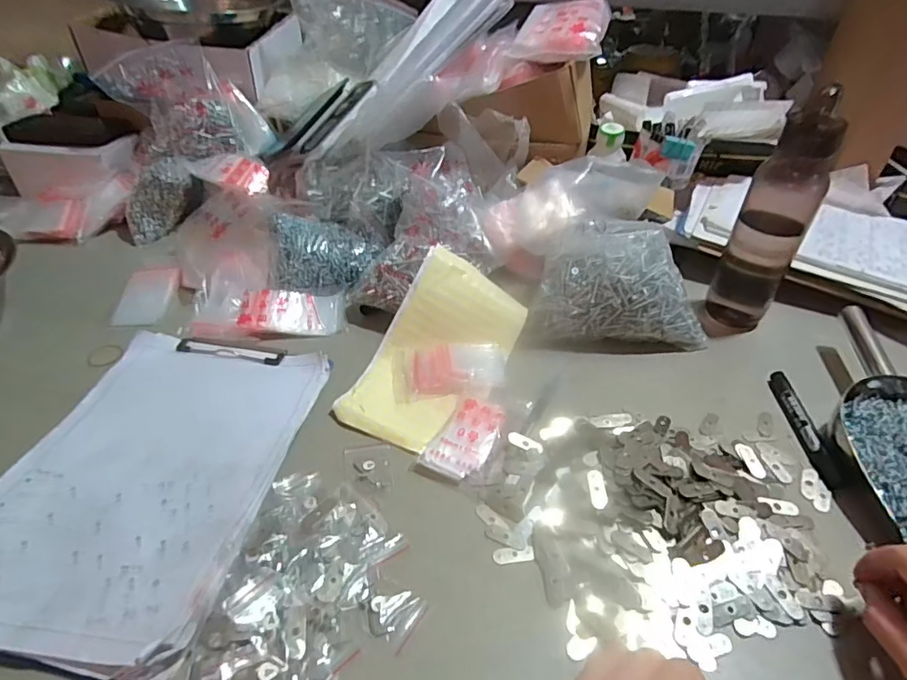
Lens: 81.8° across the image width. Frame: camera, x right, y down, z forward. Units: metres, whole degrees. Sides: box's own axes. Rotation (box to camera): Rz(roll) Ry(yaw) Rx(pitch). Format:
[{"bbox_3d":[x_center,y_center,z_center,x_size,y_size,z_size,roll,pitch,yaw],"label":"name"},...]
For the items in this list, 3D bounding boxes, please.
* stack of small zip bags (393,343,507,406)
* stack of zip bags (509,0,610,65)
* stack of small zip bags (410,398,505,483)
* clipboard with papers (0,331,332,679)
[{"bbox_3d":[-0.004,0.030,0.533,0.115,0.019,0.064,-2,40,-4],"label":"stack of small zip bags"},{"bbox_3d":[0.146,-0.419,0.707,0.117,0.041,0.133,11,48,11],"label":"stack of zip bags"},{"bbox_3d":[0.011,0.088,0.468,0.050,0.013,0.088,23,44,24],"label":"stack of small zip bags"},{"bbox_3d":[-0.255,0.103,0.439,0.215,0.019,0.300,7,38,5],"label":"clipboard with papers"}]

